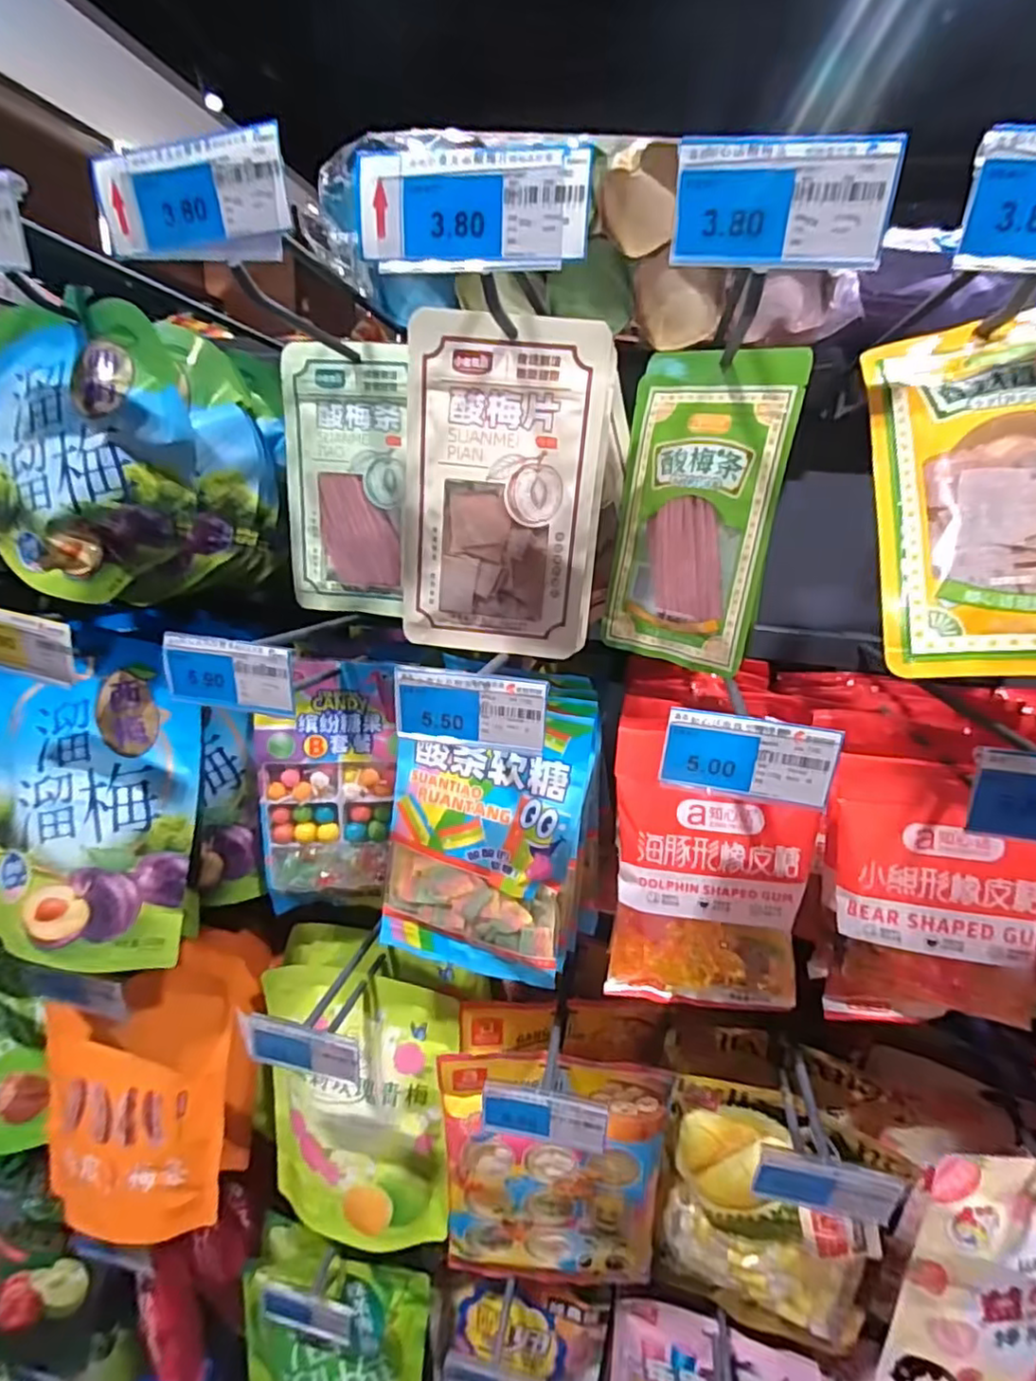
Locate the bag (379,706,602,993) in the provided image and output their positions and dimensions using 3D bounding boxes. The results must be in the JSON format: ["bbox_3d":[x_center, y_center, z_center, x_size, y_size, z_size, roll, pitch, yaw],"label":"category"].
[{"bbox_3d":[-0.027,0.103,0.431,0.133,0.182,0.034,9,20,14],"label":"bag"}]

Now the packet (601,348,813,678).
[{"bbox_3d":[0.111,-0.112,0.409,0.102,0.187,0.010,20,20,36],"label":"packet"}]

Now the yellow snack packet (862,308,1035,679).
[{"bbox_3d":[0.198,-0.089,0.261,0.091,0.177,0.027,0,-18,24],"label":"yellow snack packet"}]

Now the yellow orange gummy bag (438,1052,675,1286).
[{"bbox_3d":[0.028,0.398,0.523,0.176,0.238,0.020,4,19,0],"label":"yellow orange gummy bag"}]

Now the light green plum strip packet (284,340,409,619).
[{"bbox_3d":[-0.128,-0.153,0.484,0.093,0.190,0.021,7,17,8],"label":"light green plum strip packet"}]

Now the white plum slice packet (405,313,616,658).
[{"bbox_3d":[-0.010,-0.116,0.382,0.114,0.186,0.008,5,19,3],"label":"white plum slice packet"}]

